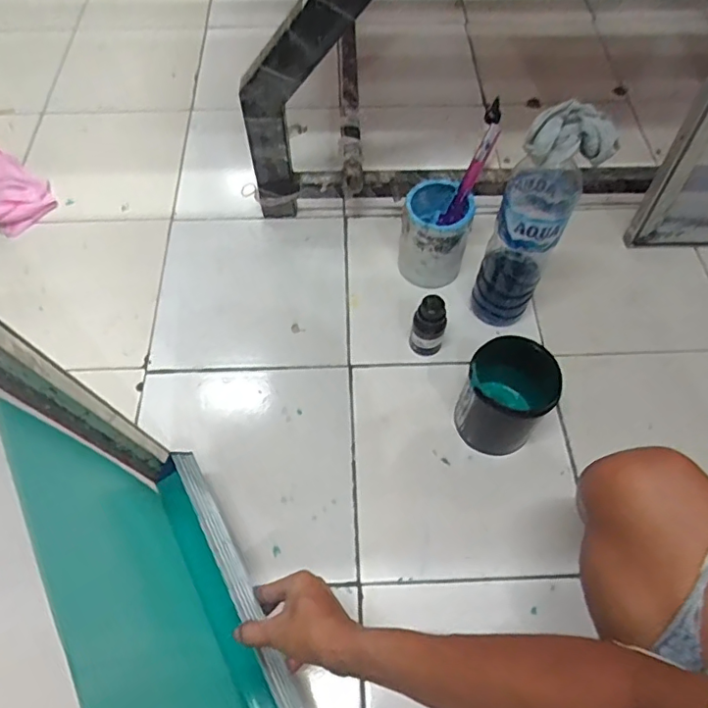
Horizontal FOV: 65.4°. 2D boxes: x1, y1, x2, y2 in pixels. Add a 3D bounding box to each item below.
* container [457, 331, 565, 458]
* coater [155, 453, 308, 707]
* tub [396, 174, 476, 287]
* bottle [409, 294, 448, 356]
[{"bbox_3d":[0.196,0.057,0.714,0.108,0.149,0.095,22,63,11],"label":"container"},{"bbox_3d":[-0.116,0.284,0.566,0.063,0.085,0.389,-26,64,-15],"label":"coater"},{"bbox_3d":[0.124,-0.179,0.855,0.100,0.132,0.111,10,61,5],"label":"tub"},{"bbox_3d":[0.108,-0.039,0.796,0.047,0.099,0.039,15,62,7],"label":"bottle"}]

